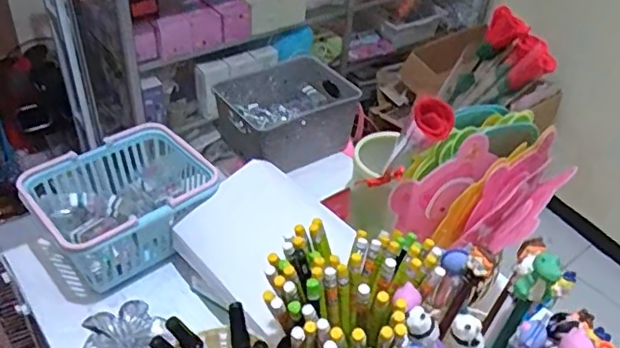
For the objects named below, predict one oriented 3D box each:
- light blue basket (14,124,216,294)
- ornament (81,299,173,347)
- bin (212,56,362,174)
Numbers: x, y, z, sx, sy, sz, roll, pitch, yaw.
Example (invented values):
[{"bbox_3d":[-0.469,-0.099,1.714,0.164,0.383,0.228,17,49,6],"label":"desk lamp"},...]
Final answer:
[{"bbox_3d":[-0.177,0.029,0.572,0.172,0.078,0.122,-29,50,-33],"label":"light blue basket"},{"bbox_3d":[-0.155,0.147,0.484,0.073,0.039,0.063,-3,40,-8],"label":"ornament"},{"bbox_3d":[-0.027,-0.065,0.659,0.138,0.073,0.109,-18,44,-24],"label":"bin"}]

